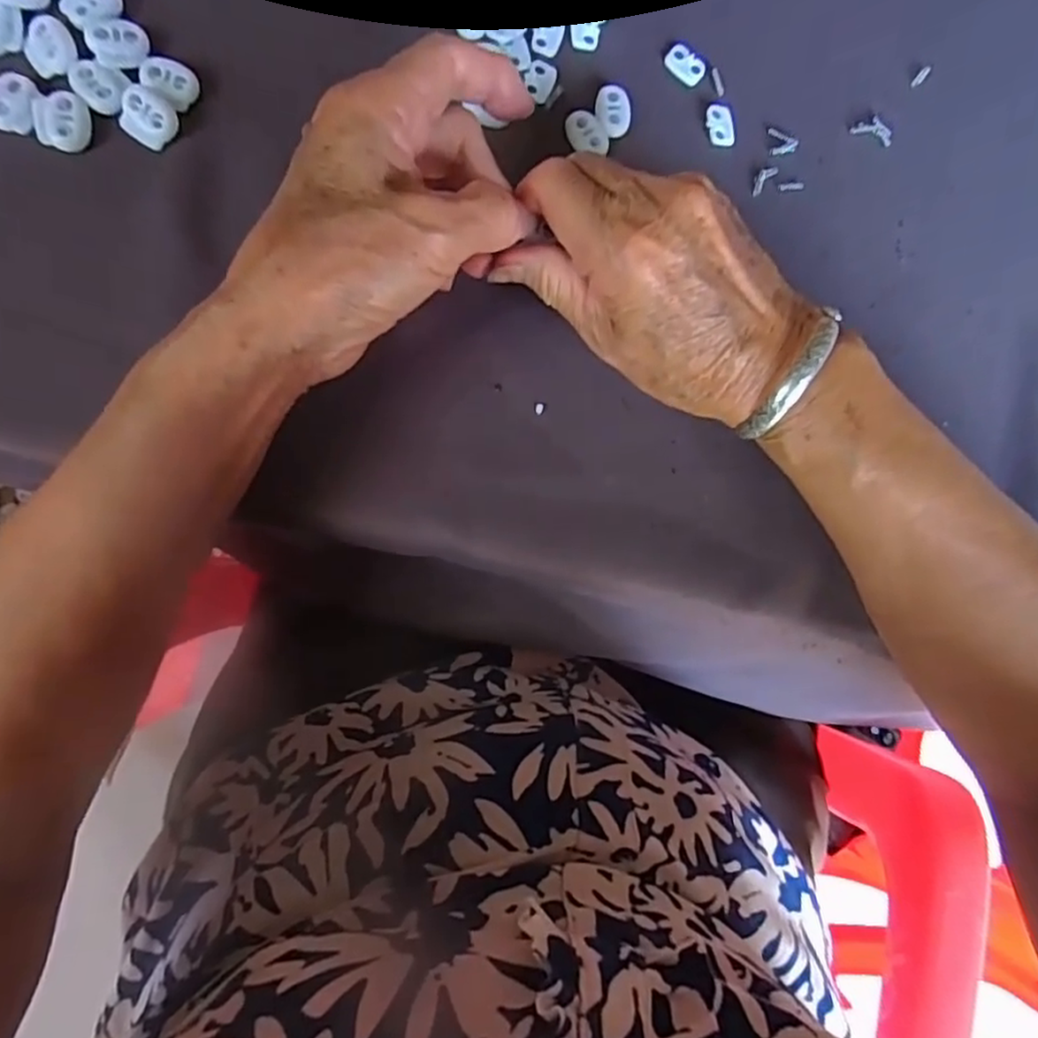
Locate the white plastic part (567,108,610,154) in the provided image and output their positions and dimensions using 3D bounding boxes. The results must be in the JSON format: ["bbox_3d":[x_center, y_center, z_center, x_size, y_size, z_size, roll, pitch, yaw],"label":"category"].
[{"bbox_3d":[0.030,-0.170,0.296,0.015,0.004,0.021,-37,90,-11],"label":"white plastic part"}]

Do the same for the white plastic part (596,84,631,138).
[{"bbox_3d":[0.042,-0.182,0.299,0.015,0.005,0.023,-2,84,-9],"label":"white plastic part"}]

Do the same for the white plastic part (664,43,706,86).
[{"bbox_3d":[0.077,-0.210,0.308,0.019,0.004,0.014,35,80,-4],"label":"white plastic part"}]

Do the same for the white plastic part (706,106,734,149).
[{"bbox_3d":[0.092,-0.181,0.307,0.012,0.004,0.019,-8,85,-10],"label":"white plastic part"}]

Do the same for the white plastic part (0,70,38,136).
[{"bbox_3d":[-0.196,-0.162,0.258,0.016,0.004,0.023,11,82,-8],"label":"white plastic part"}]

